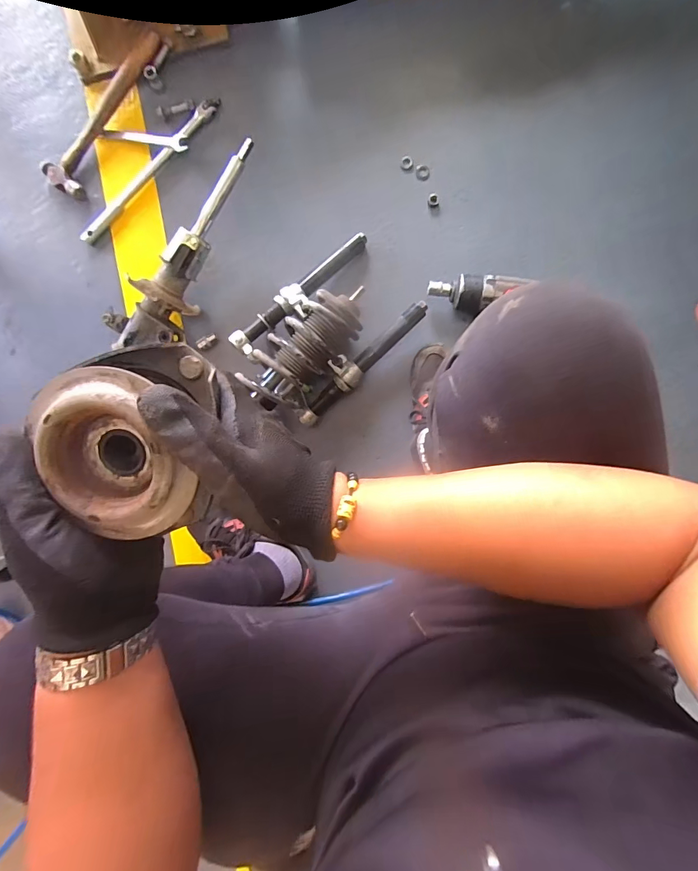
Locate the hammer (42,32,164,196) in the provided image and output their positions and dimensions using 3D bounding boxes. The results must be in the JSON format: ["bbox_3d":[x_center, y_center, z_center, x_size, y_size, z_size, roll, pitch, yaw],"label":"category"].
[{"bbox_3d":[-0.463,-0.609,0.747,0.082,0.027,0.325,36,93,0],"label":"hammer"}]

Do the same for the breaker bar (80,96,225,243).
[{"bbox_3d":[-0.384,-0.512,0.761,0.367,0.018,0.029,-44,90,3],"label":"breaker bar"}]

